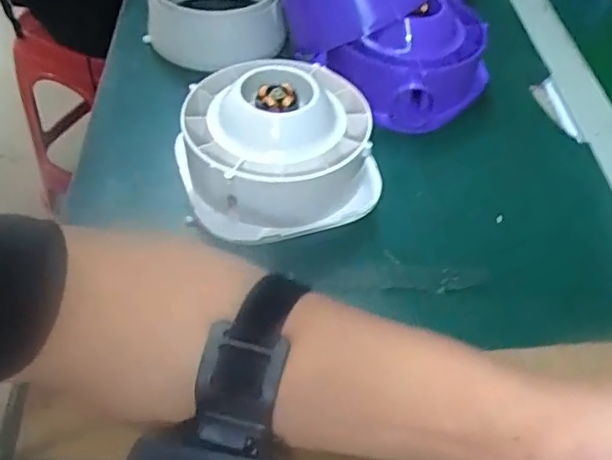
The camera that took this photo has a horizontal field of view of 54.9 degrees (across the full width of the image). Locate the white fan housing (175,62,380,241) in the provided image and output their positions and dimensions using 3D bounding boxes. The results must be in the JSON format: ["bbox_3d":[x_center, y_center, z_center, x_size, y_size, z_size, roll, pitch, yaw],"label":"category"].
[{"bbox_3d":[-0.020,-0.064,0.409,0.136,0.065,0.124,2,50,-2],"label":"white fan housing"}]

